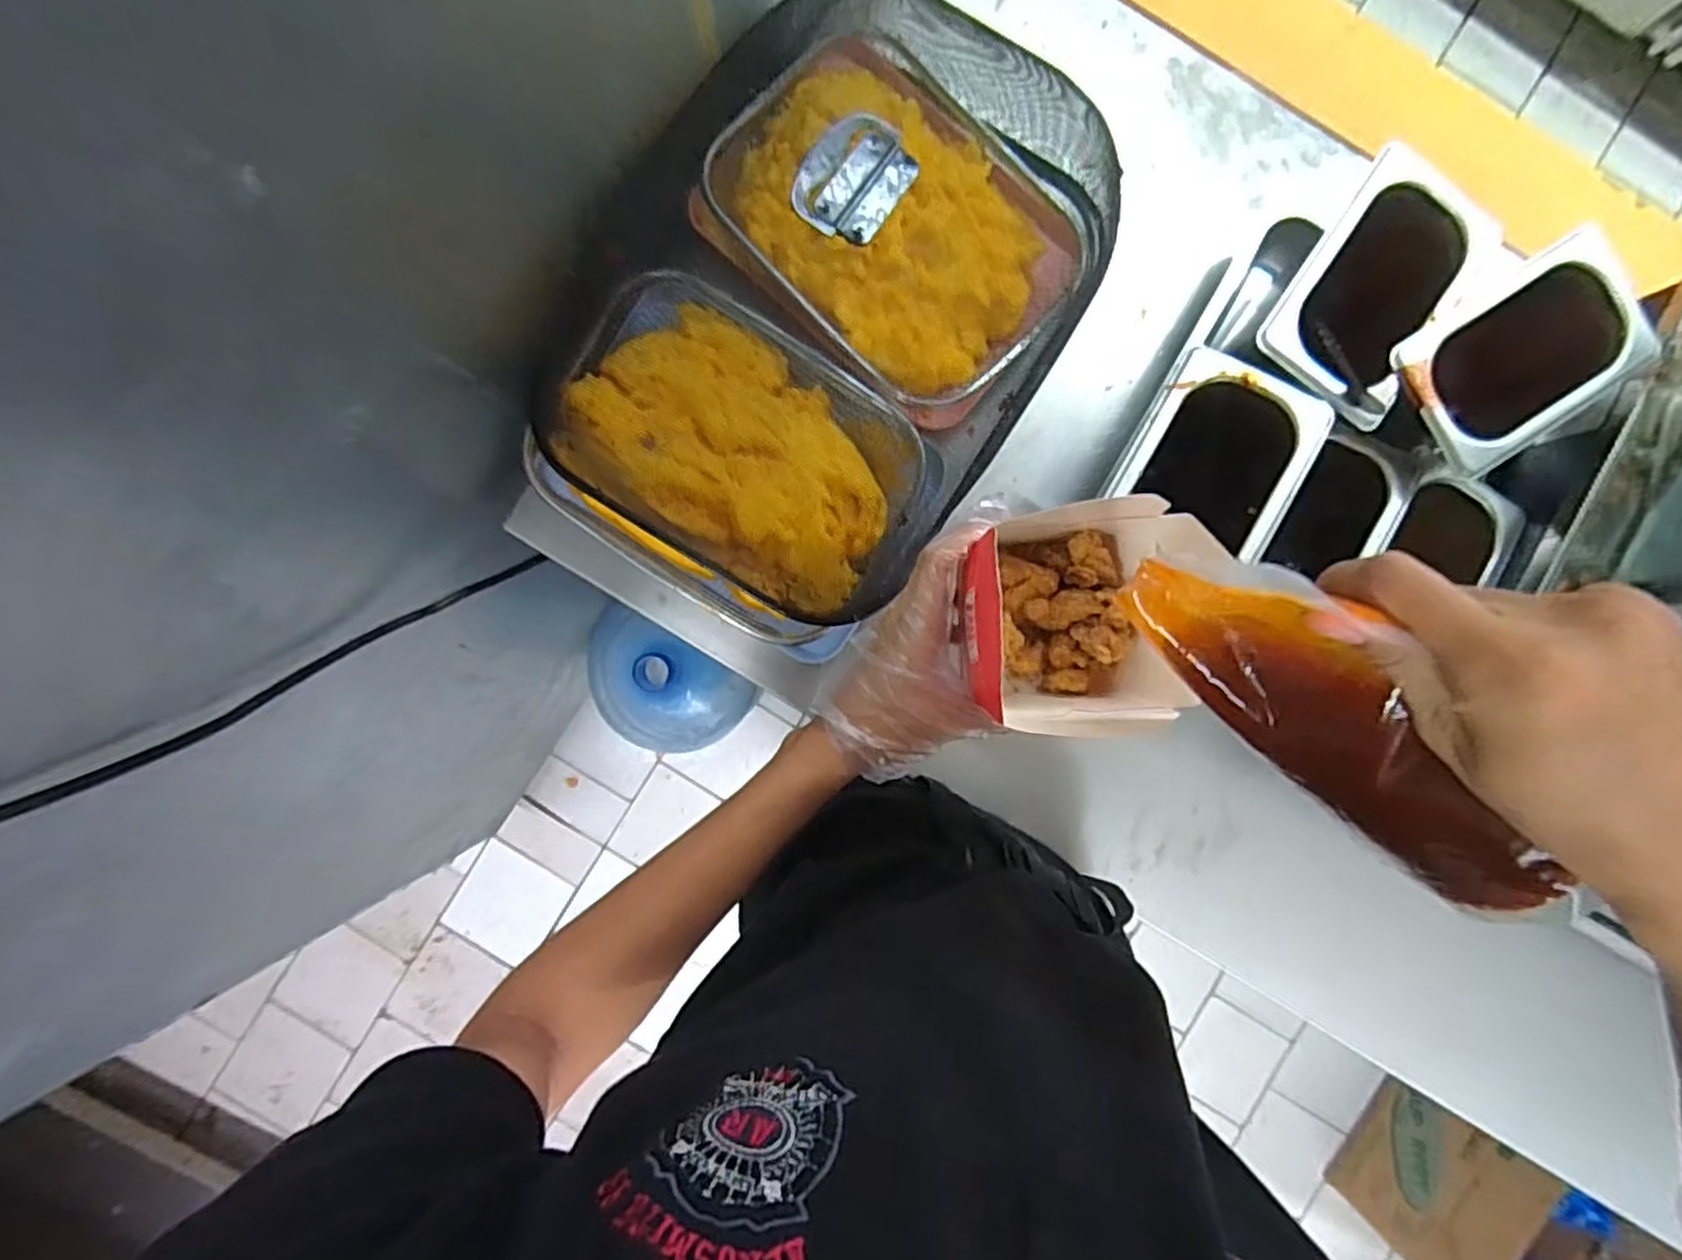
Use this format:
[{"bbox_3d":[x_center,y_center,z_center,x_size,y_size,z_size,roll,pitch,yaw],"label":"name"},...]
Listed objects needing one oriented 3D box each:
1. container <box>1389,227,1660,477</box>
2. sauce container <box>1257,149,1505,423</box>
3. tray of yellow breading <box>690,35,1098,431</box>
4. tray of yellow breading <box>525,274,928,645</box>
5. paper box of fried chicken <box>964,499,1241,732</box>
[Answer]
[{"bbox_3d":[0.499,-0.198,0.592,0.185,0.144,0.122,-31,91,-2],"label":"container"},{"bbox_3d":[0.392,-0.248,0.548,0.108,0.072,0.183,34,89,-2],"label":"sauce container"},{"bbox_3d":[0.045,-0.341,0.612,0.308,0.050,0.230,44,89,-1],"label":"tray of yellow breading"},{"bbox_3d":[-0.087,-0.139,0.600,0.297,0.047,0.222,31,89,-2],"label":"tray of yellow breading"},{"bbox_3d":[0.122,-0.005,0.394,0.102,0.076,0.113,-8,90,-2],"label":"paper box of fried chicken"}]

